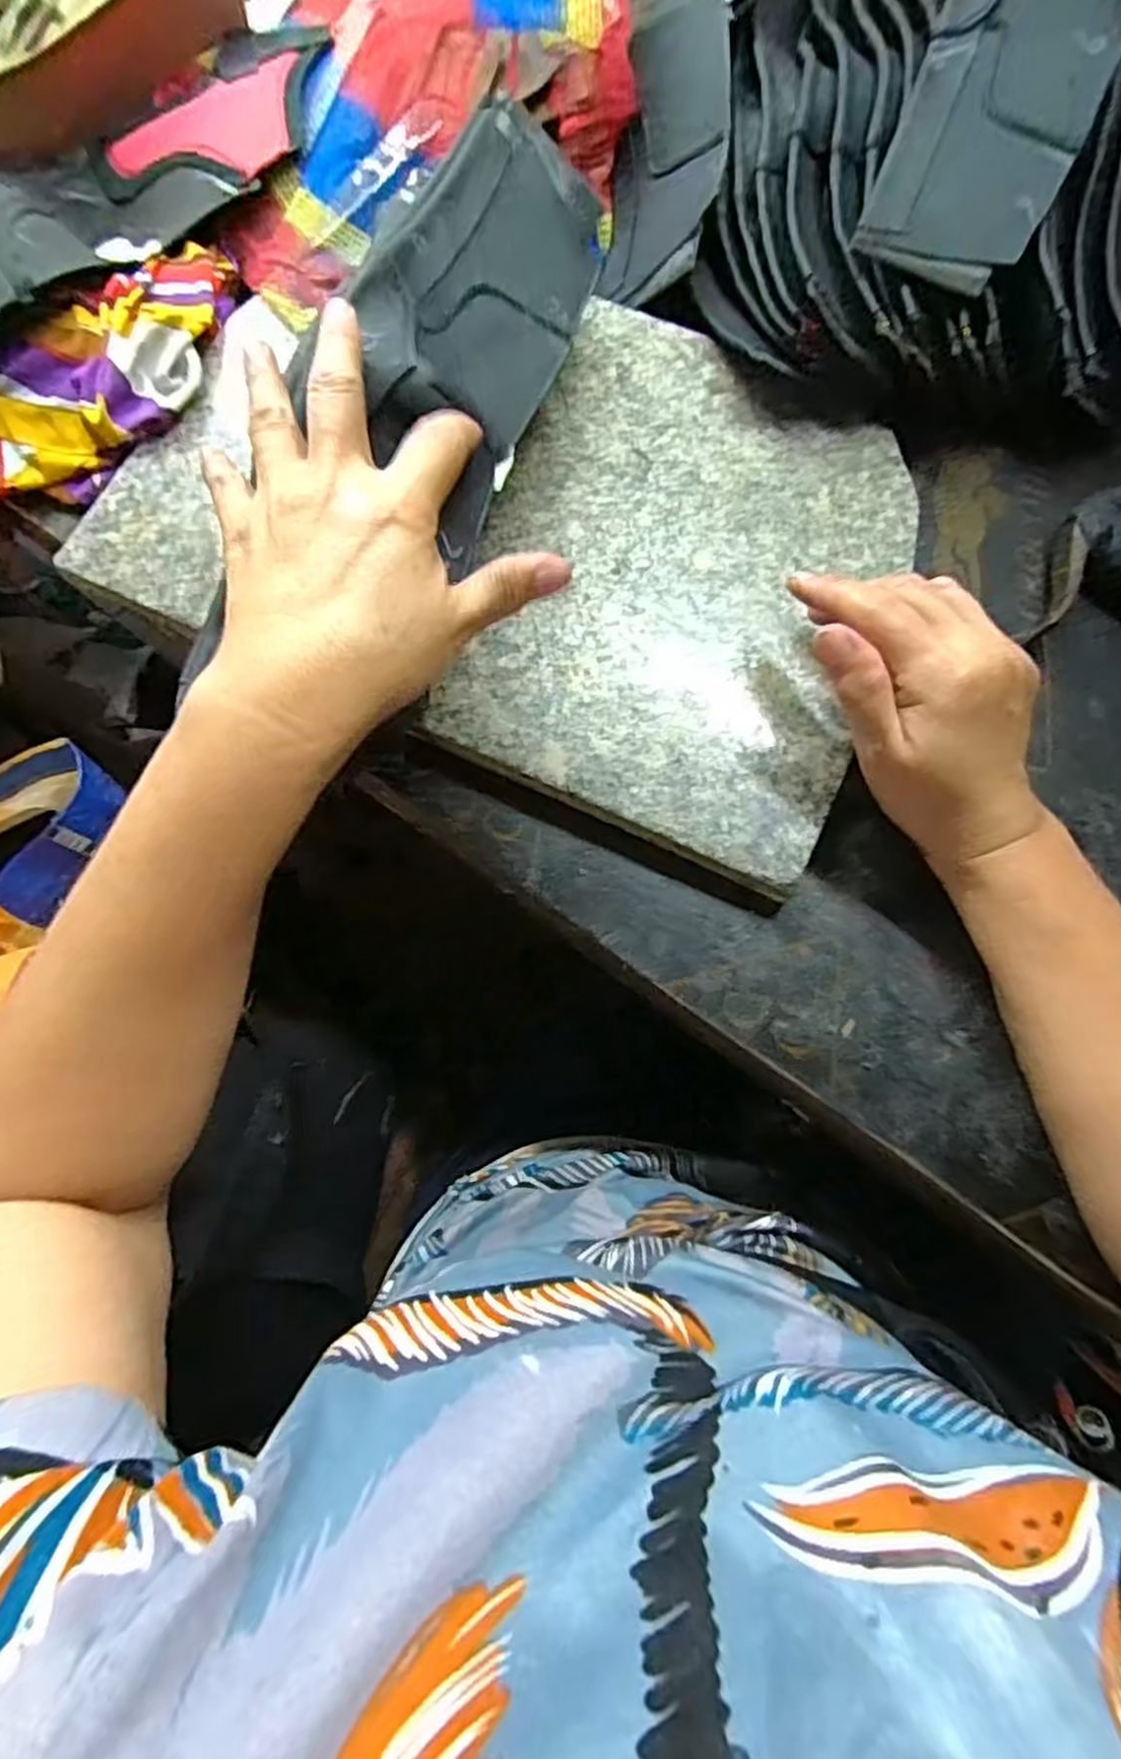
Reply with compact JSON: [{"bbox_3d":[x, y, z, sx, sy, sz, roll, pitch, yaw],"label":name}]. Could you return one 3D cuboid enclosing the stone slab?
[{"bbox_3d":[-0.017,-0.186,0.388,0.388,0.024,0.263,26,78,7],"label":"stone slab"}]

